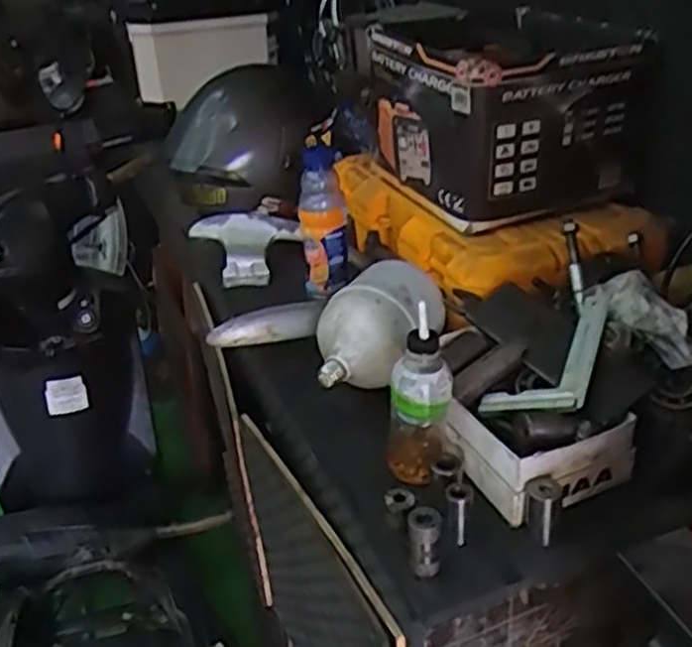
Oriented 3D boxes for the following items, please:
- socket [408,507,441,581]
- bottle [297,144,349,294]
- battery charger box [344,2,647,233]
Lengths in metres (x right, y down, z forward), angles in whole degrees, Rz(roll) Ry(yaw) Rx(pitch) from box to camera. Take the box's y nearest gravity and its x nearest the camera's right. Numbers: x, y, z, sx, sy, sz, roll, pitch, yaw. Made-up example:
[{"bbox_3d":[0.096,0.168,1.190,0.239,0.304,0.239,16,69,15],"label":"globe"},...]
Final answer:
[{"bbox_3d":[0.067,0.185,0.646,0.026,0.059,0.027,-1,30,6],"label":"socket"},{"bbox_3d":[-0.031,-0.138,1.033,0.060,0.198,0.055,-6,30,-2],"label":"bottle"},{"bbox_3d":[0.218,-0.297,1.049,0.299,0.197,0.302,-13,31,-15],"label":"battery charger box"}]

